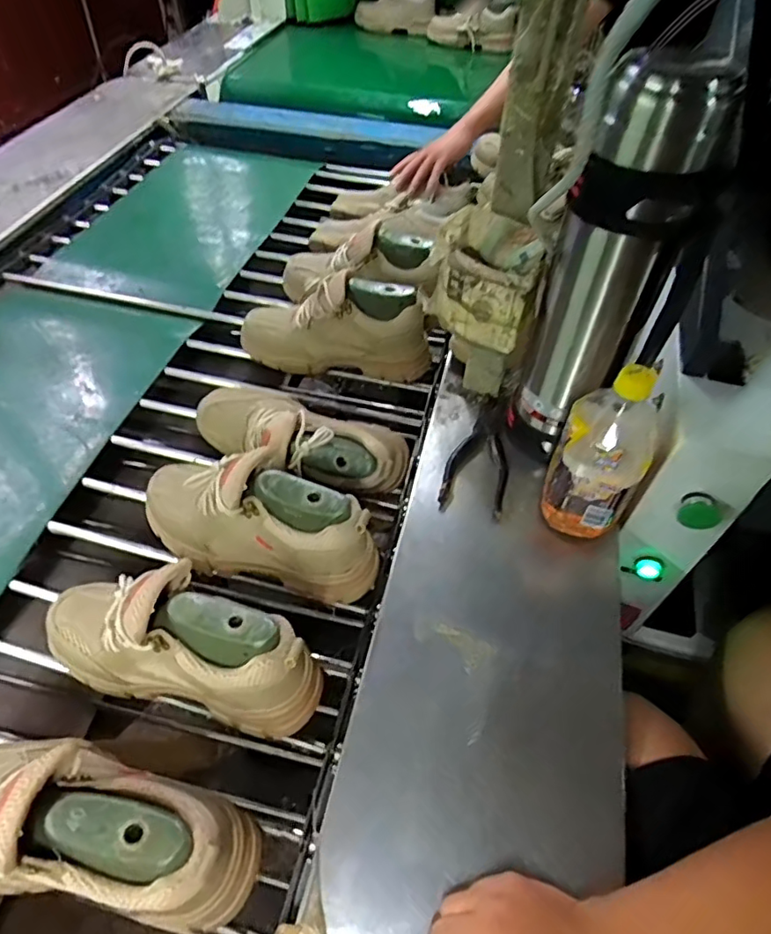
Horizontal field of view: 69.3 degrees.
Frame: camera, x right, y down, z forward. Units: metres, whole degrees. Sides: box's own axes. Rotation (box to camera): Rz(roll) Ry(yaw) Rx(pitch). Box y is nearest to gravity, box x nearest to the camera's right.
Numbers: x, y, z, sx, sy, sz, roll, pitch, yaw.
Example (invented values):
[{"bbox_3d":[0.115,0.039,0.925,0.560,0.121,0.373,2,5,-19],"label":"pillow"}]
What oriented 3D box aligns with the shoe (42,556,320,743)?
[{"bbox_3d":[-0.191,0.149,0.501,0.266,0.119,0.103,13,55,6],"label":"shoe"}]

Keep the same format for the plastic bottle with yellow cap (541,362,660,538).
[{"bbox_3d":[0.219,-0.014,0.559,0.089,0.195,0.104,29,58,16],"label":"plastic bottle with yellow cap"}]

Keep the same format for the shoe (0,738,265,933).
[{"bbox_3d":[-0.235,0.261,0.415,0.275,0.114,0.094,9,54,3],"label":"shoe"}]

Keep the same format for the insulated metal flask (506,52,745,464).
[{"bbox_3d":[0.214,-0.167,0.541,0.118,0.366,0.092,24,57,13],"label":"insulated metal flask"}]

